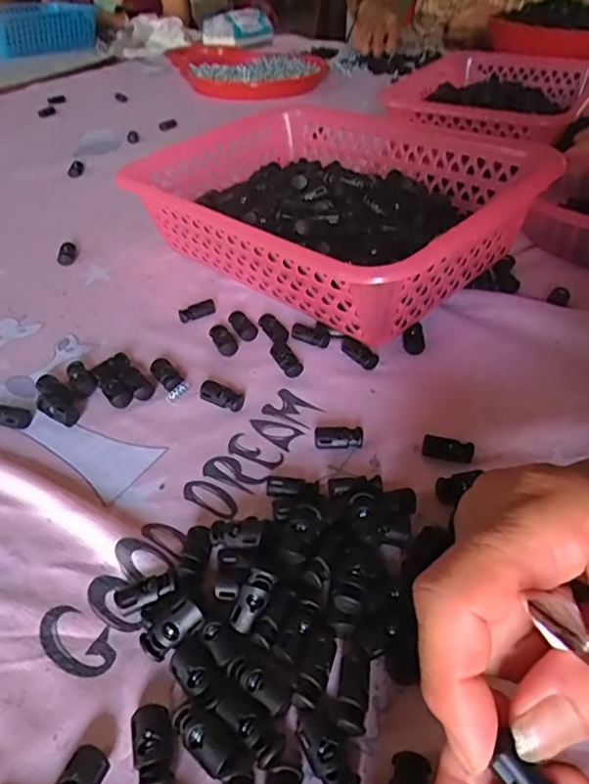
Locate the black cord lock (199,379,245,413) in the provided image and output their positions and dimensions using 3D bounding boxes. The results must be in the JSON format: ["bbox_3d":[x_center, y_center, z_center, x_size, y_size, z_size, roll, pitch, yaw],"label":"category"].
[{"bbox_3d":[-0.045,0.002,0.363,0.029,0.009,0.014,17,43,18],"label":"black cord lock"}]

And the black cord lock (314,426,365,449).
[{"bbox_3d":[0.026,0.026,0.334,0.028,0.008,0.014,-1,40,-2],"label":"black cord lock"}]

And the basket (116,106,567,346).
[{"bbox_3d":[0.023,-0.147,0.475,0.204,0.099,0.295,-32,50,-33],"label":"basket"}]

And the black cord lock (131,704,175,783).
[{"bbox_3d":[-0.052,0.129,0.212,0.014,0.007,0.028,-10,41,-12],"label":"black cord lock"}]

